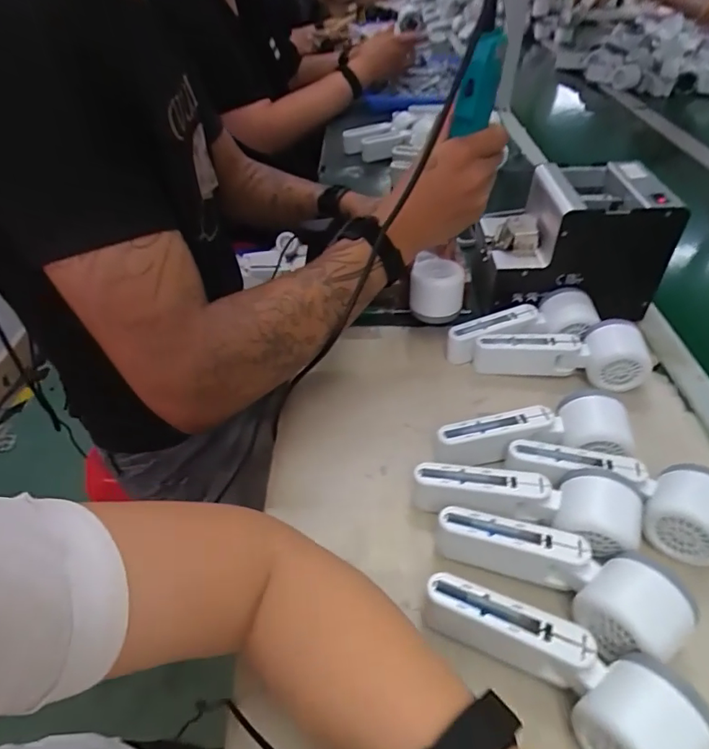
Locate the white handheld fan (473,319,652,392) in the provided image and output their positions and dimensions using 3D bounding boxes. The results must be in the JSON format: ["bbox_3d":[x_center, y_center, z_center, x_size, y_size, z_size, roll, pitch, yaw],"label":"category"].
[{"bbox_3d":[0.212,-0.019,0.515,0.164,0.051,0.053,3,43,4],"label":"white handheld fan"}]

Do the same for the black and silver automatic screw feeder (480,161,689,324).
[{"bbox_3d":[0.247,-0.148,0.582,0.181,0.153,0.123,0,43,1],"label":"black and silver automatic screw feeder"}]

